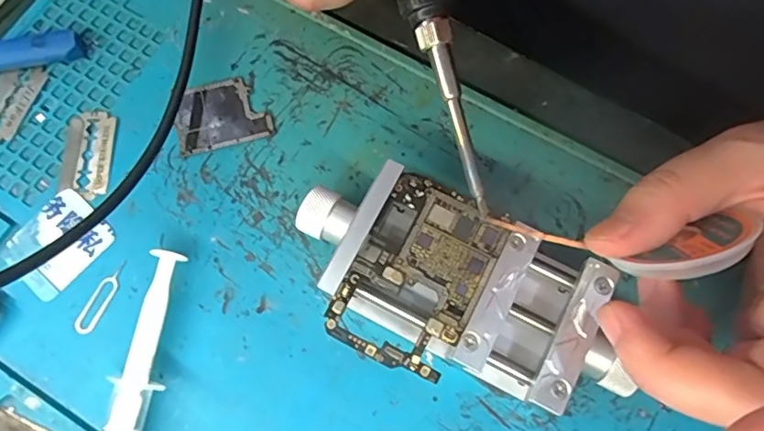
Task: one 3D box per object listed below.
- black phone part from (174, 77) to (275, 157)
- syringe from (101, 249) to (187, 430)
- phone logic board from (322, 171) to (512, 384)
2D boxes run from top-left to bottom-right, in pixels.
[{"bbox_3d":[-0.074,-0.047,0.244,0.042,0.004,0.032,-15,75,-4],"label":"black phone part"},{"bbox_3d":[-0.097,0.080,0.203,0.016,0.016,0.133,7,74,2],"label":"syringe"},{"bbox_3d":[0.013,0.022,0.197,0.046,0.004,0.068,27,77,9],"label":"phone logic board"}]

